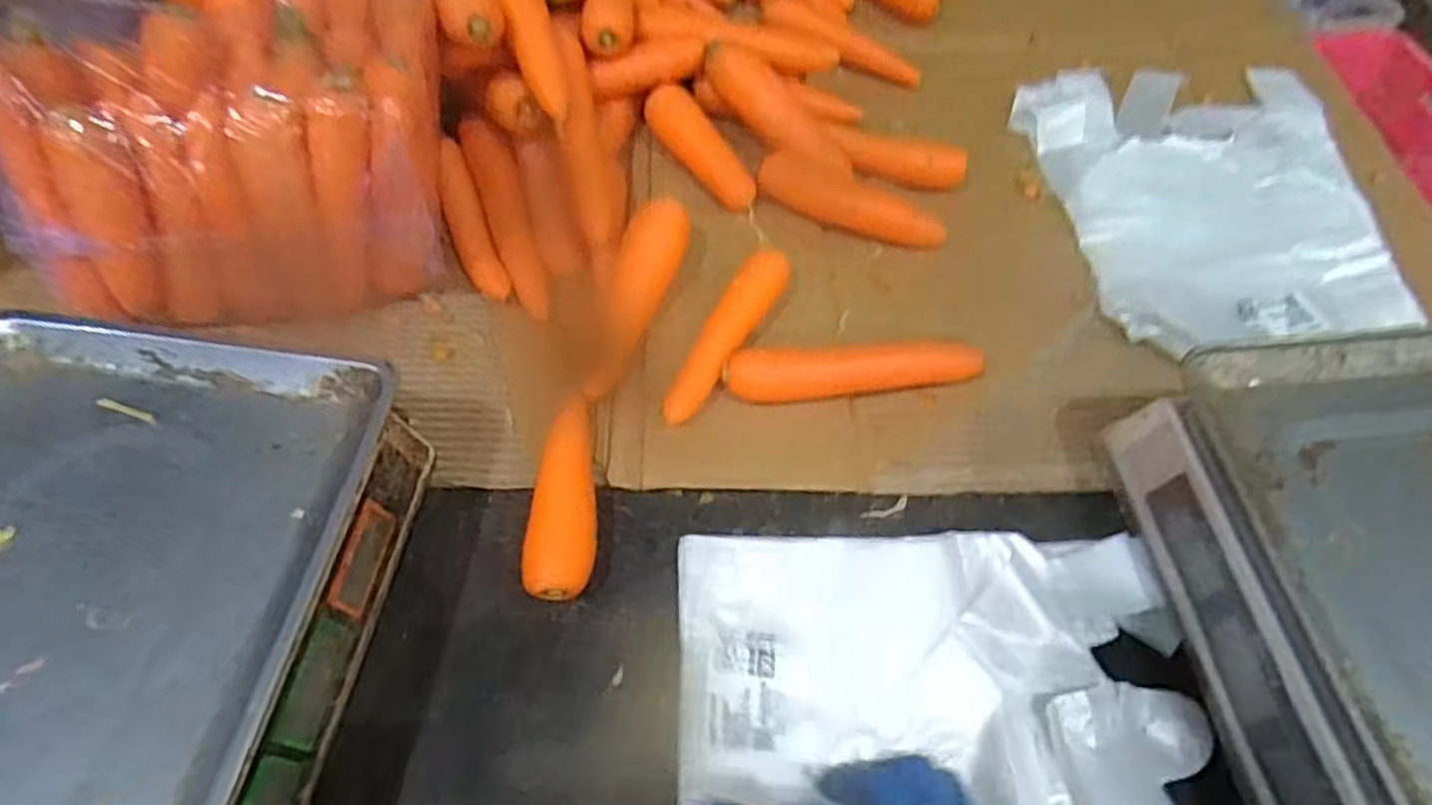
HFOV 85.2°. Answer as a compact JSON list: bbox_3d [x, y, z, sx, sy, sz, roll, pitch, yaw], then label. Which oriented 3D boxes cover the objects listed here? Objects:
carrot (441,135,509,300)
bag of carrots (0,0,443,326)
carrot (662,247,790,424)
[{"bbox_3d":[-0.191,-0.140,0.598,0.026,0.030,0.144,-19,61,-14],"label":"carrot"},{"bbox_3d":[-0.331,-0.234,0.561,0.262,0.169,0.306,-10,59,-9],"label":"bag of carrots"},{"bbox_3d":[0.010,-0.047,0.543,0.031,0.035,0.149,25,60,13],"label":"carrot"}]

